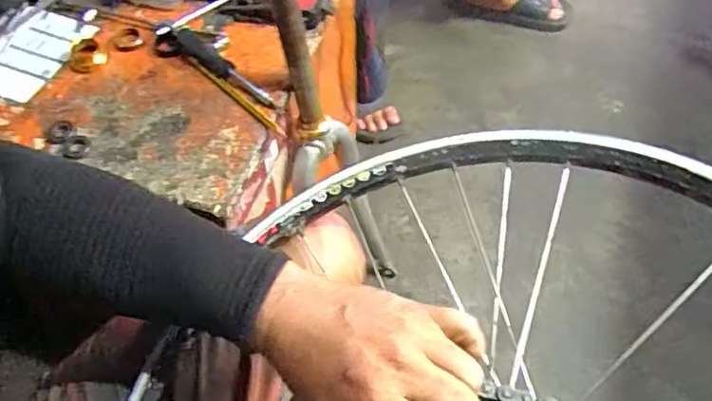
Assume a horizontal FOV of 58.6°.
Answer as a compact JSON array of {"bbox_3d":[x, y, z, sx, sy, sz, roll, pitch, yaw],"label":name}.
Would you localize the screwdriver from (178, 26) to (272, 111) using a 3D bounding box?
[{"bbox_3d":[-0.157,-0.156,0.741,0.163,0.024,0.024,39,65,23],"label":"screwdriver"}]

